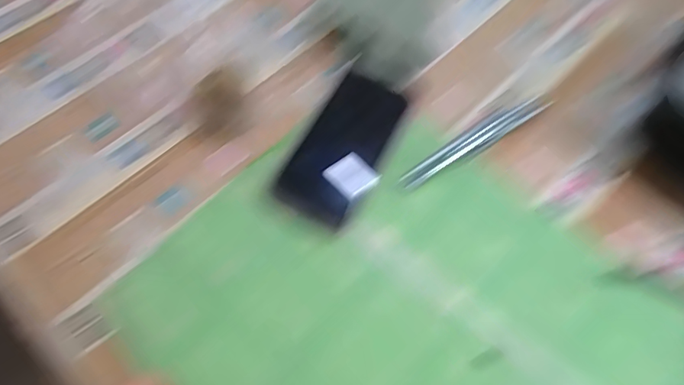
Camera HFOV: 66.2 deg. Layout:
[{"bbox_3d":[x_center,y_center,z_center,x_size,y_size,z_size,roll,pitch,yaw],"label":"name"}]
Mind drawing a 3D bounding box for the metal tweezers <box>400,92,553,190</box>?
[{"bbox_3d":[0.117,-0.049,0.459,0.156,0.015,0.022,-30,69,-17],"label":"metal tweezers"}]

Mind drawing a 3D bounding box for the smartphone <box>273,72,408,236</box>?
[{"bbox_3d":[0.007,-0.043,0.448,0.066,0.015,0.149,27,65,10],"label":"smartphone"}]

